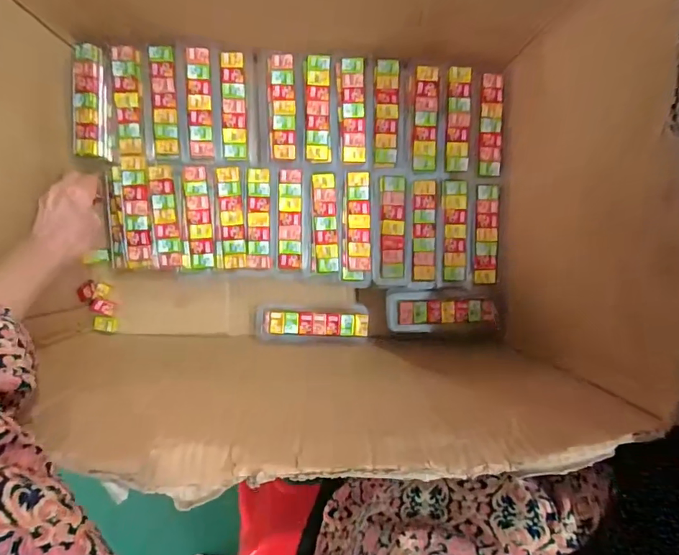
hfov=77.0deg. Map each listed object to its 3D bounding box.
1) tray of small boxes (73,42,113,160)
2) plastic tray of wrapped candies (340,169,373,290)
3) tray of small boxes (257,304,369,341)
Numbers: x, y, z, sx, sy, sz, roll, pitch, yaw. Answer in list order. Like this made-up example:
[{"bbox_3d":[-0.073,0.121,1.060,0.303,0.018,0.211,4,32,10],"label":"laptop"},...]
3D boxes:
[{"bbox_3d":[-0.286,-0.200,0.488,0.040,0.019,0.122,-1,94,-4],"label":"tray of small boxes"},{"bbox_3d":[0.021,-0.061,0.522,0.038,0.013,0.142,0,94,-4],"label":"plastic tray of wrapped candies"},{"bbox_3d":[-0.032,0.058,0.542,0.140,0.047,0.042,0,94,-4],"label":"tray of small boxes"}]

